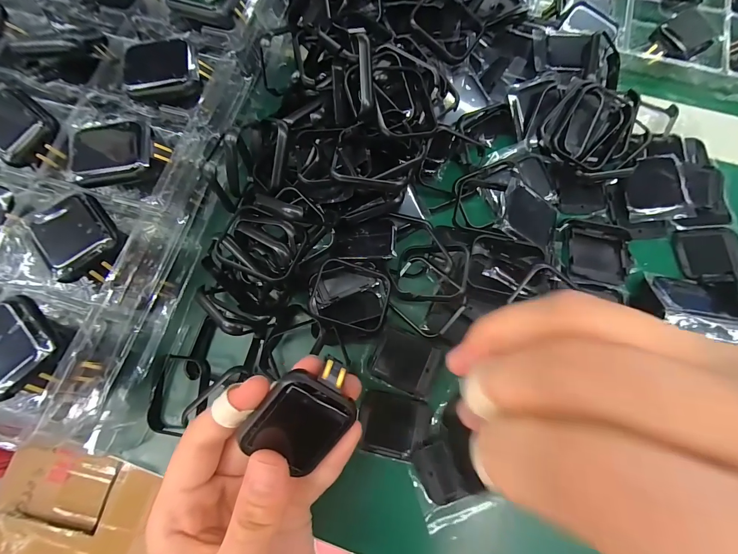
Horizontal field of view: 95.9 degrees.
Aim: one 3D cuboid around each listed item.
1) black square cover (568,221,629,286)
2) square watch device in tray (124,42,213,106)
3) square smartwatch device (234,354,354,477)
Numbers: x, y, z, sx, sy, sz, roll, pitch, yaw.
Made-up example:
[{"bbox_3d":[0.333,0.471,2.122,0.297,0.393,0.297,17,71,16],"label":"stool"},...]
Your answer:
[{"bbox_3d":[0.144,-0.014,0.206,0.039,0.011,0.042,13,76,5],"label":"black square cover"},{"bbox_3d":[-0.119,-0.120,0.197,0.045,0.014,0.030,-6,75,0],"label":"square watch device in tray"},{"bbox_3d":[-0.027,0.057,0.141,0.036,0.014,0.045,28,105,-14],"label":"square smartwatch device"}]

